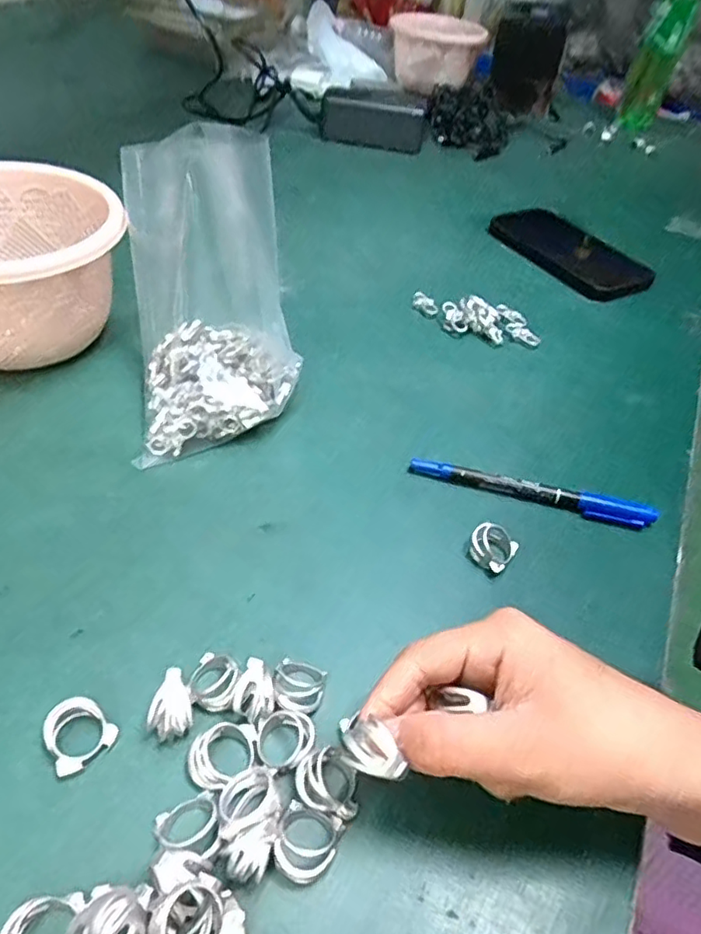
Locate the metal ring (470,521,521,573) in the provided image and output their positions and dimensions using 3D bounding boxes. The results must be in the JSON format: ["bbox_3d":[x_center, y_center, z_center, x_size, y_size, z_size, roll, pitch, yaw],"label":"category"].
[{"bbox_3d":[0.076,0.042,0.323,0.023,0.014,0.023,5,45,-5],"label":"metal ring"}]

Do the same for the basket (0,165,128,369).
[{"bbox_3d":[-0.222,-0.127,0.391,0.137,0.090,0.130,-21,53,-27],"label":"basket"}]

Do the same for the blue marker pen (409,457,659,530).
[{"bbox_3d":[0.107,0.016,0.355,0.141,0.015,0.009,14,45,4],"label":"blue marker pen"}]

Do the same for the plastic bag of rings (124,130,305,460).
[{"bbox_3d":[-0.080,-0.106,0.353,0.098,0.142,0.134,-6,47,-15],"label":"plastic bag of rings"}]

